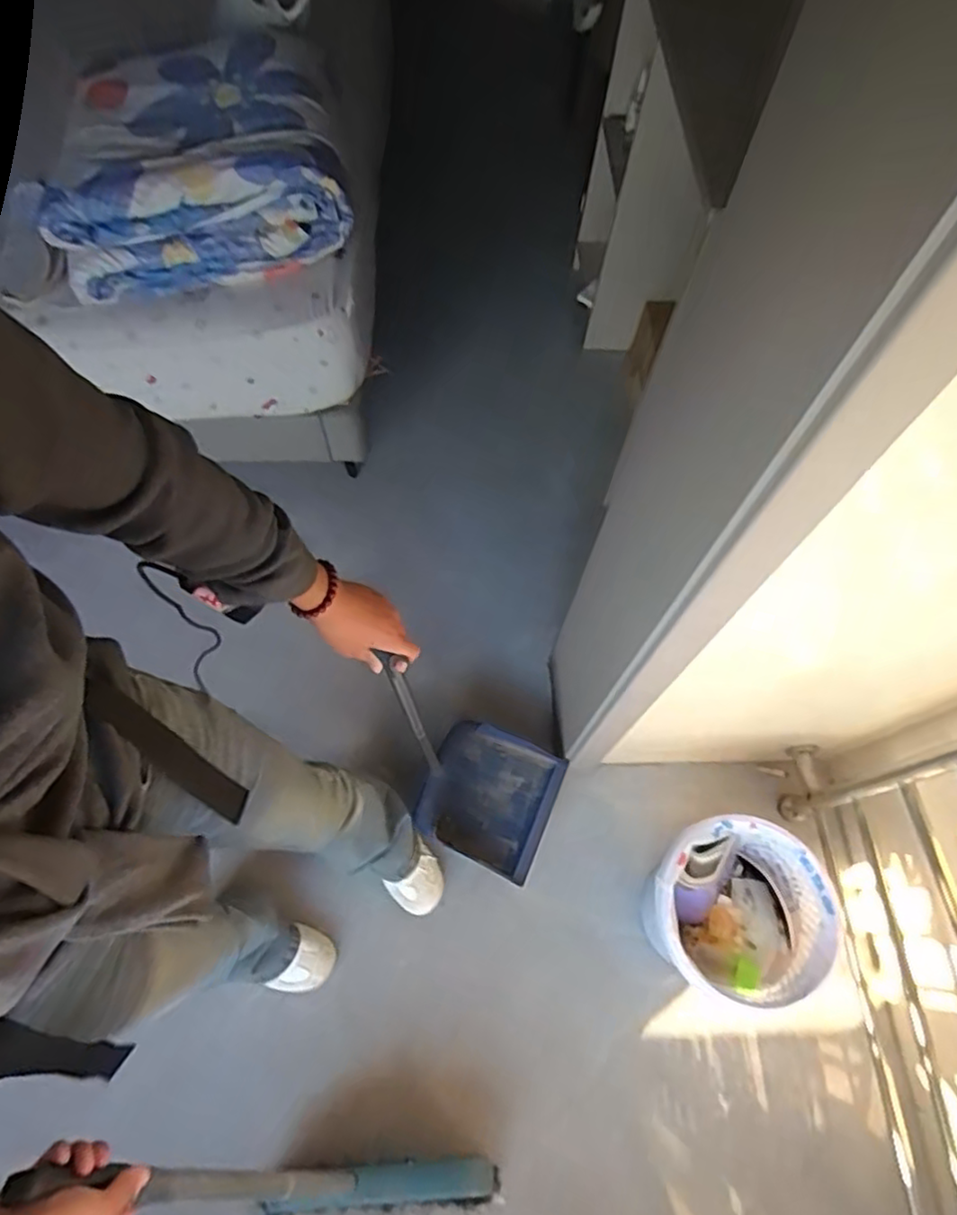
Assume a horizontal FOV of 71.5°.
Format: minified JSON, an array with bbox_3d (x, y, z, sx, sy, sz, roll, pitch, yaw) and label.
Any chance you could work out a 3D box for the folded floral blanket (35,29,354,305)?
[{"bbox_3d":[-0.519,-0.844,1.248,0.516,0.172,0.478,-9,66,-7],"label":"folded floral blanket"}]

